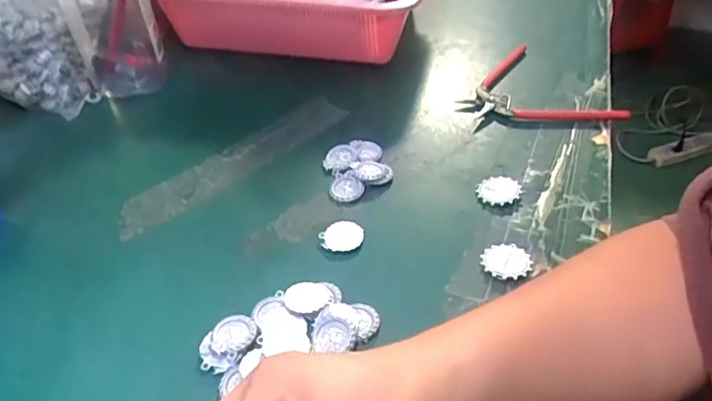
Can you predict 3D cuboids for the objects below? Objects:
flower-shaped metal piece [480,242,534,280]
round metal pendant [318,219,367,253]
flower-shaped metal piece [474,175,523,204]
[{"bbox_3d":[0.106,0.043,0.392,0.035,0.007,0.033,0,43,0],"label":"flower-shaped metal piece"},{"bbox_3d":[-0.010,0.026,0.414,0.032,0.005,0.030,0,43,0],"label":"round metal pendant"},{"bbox_3d":[0.114,-0.008,0.443,0.032,0.005,0.032,14,45,15],"label":"flower-shaped metal piece"}]

